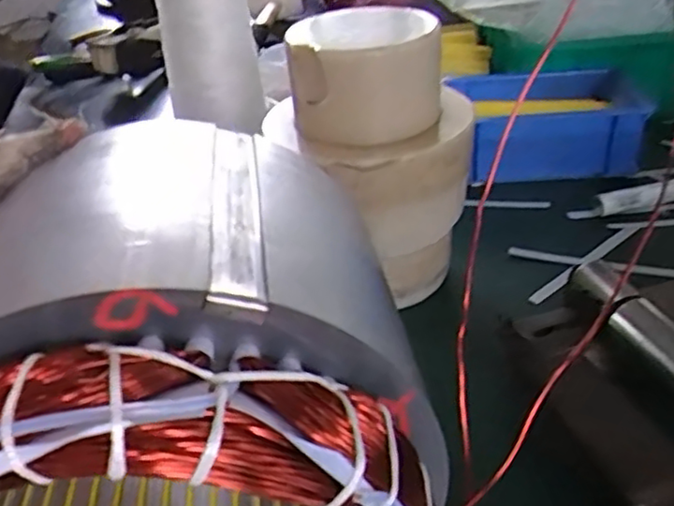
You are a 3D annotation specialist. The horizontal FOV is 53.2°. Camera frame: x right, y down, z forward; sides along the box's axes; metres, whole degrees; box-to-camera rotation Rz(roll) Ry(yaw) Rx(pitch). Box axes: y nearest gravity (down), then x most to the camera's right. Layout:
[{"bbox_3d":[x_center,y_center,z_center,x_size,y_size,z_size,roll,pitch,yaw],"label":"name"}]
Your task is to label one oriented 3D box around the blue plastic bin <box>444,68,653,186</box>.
[{"bbox_3d":[0.160,-0.094,0.503,0.128,0.057,0.096,-3,33,5],"label":"blue plastic bin"}]

